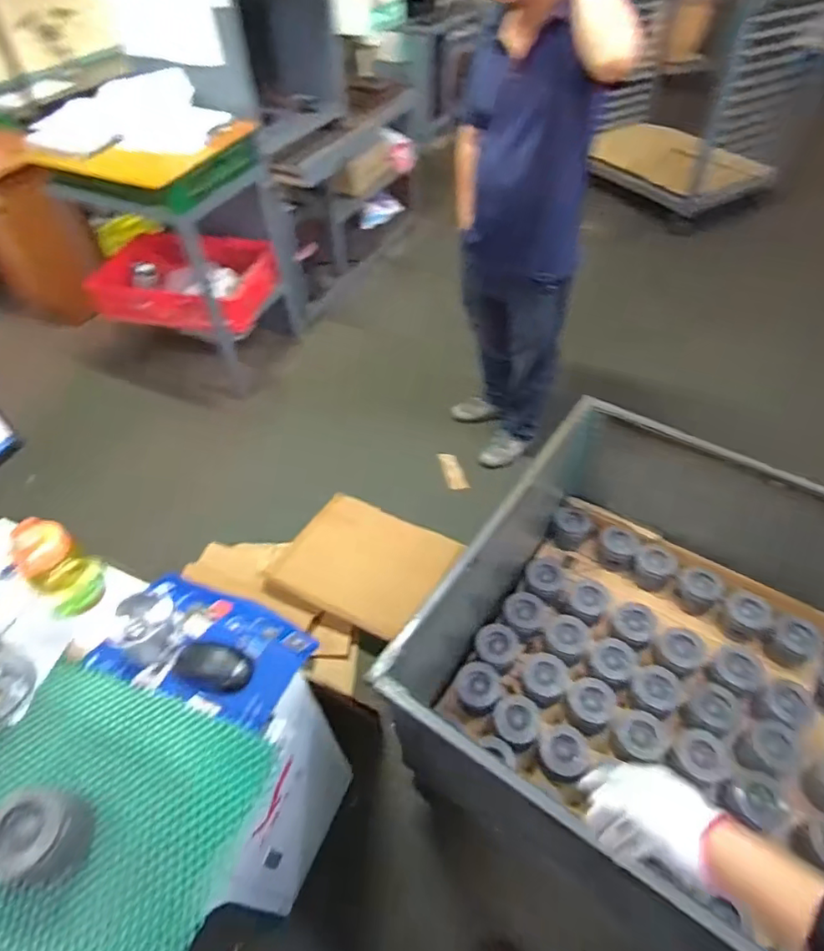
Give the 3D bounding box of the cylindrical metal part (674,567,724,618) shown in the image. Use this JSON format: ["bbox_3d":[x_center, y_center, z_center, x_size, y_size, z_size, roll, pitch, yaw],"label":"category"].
[{"bbox_3d":[0.661,0.269,1.295,0.082,0.073,0.087,-2,49,2],"label":"cylindrical metal part"}]

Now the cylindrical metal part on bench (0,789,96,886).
[{"bbox_3d":[-0.425,0.411,0.635,0.089,0.067,0.082,-2,49,2],"label":"cylindrical metal part on bench"}]

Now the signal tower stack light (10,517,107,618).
[{"bbox_3d":[-0.540,0.146,0.863,0.078,0.187,0.086,20,53,20],"label":"signal tower stack light"}]

